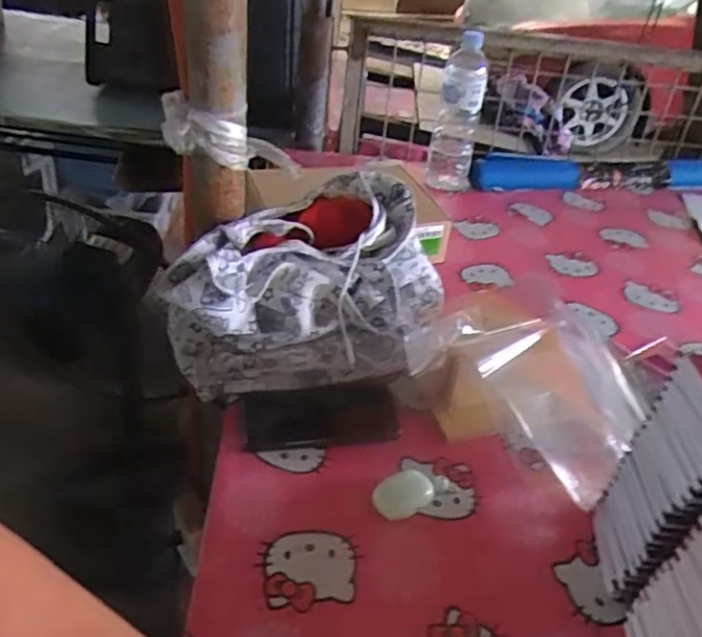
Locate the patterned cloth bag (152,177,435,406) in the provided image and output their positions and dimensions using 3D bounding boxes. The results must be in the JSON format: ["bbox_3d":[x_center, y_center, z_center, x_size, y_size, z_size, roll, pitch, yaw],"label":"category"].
[{"bbox_3d":[-0.052,-0.043,0.752,0.315,0.165,0.192,-3,39,-12],"label":"patterned cloth bag"}]

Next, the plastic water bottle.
[{"bbox_3d":[0.189,-0.356,1.125,0.078,0.249,0.076,7,38,1],"label":"plastic water bottle"}]

